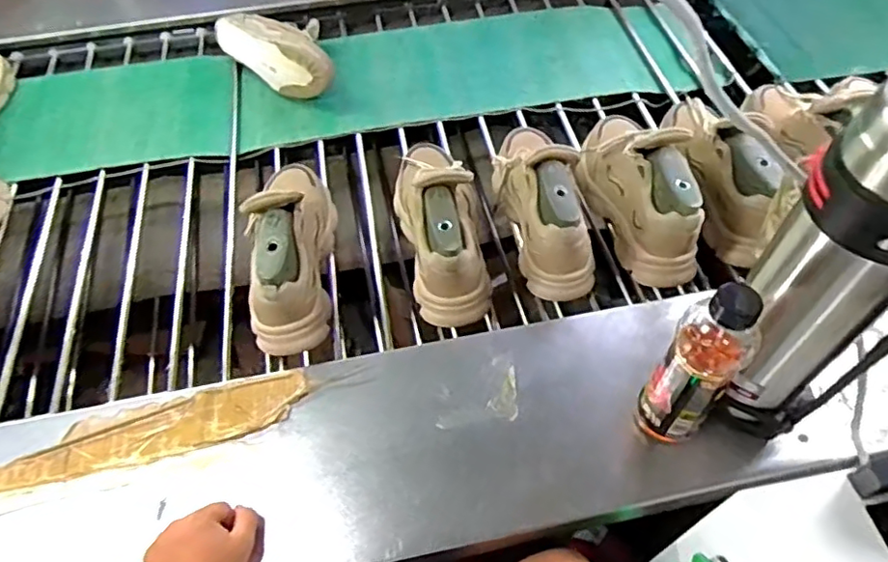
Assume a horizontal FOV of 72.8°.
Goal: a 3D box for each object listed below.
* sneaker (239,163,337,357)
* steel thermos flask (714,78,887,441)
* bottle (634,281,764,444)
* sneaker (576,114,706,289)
[{"bbox_3d":[-0.206,-0.057,0.781,0.093,0.140,0.277,-4,57,0],"label":"sneaker"},{"bbox_3d":[0.342,0.007,0.536,0.101,0.382,0.135,-5,57,0],"label":"steel thermos flask"},{"bbox_3d":[0.252,0.088,0.606,0.076,0.230,0.076,35,65,22],"label":"bottle"},{"bbox_3d":[0.266,-0.142,0.844,0.096,0.129,0.279,-9,57,-3],"label":"sneaker"}]

